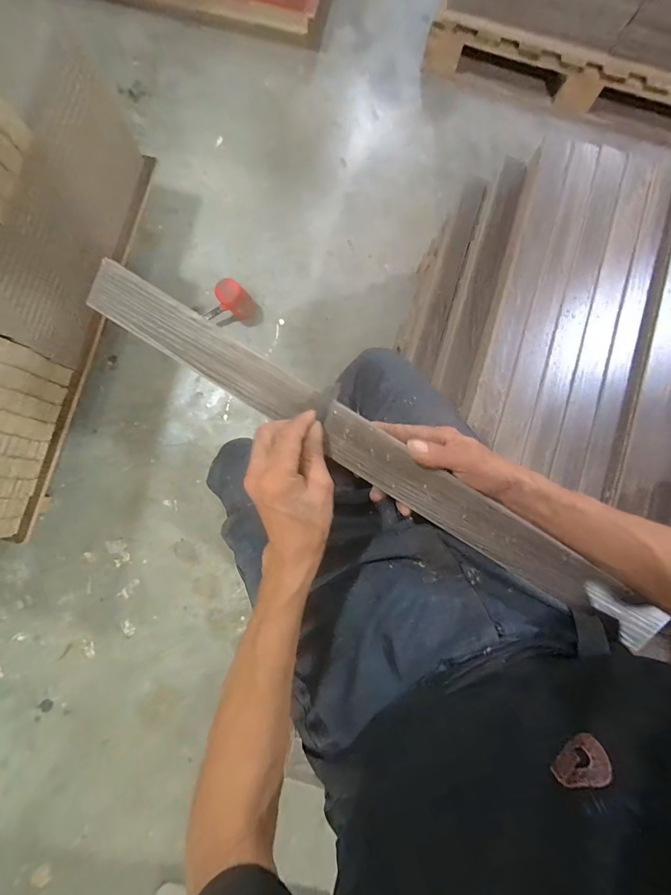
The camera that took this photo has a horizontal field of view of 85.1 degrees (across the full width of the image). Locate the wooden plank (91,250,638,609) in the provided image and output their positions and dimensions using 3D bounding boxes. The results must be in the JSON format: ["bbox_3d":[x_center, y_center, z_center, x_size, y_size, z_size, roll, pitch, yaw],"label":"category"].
[{"bbox_3d":[0.007,-0.014,0.365,0.569,0.007,0.057,33,100,1],"label":"wooden plank"}]

